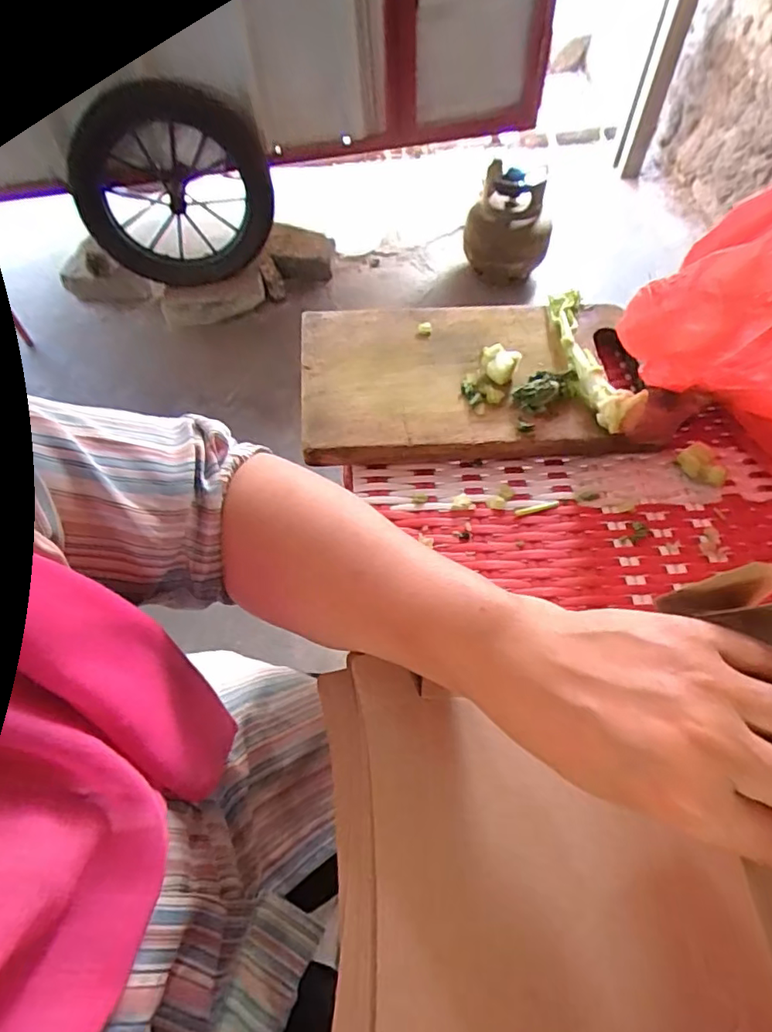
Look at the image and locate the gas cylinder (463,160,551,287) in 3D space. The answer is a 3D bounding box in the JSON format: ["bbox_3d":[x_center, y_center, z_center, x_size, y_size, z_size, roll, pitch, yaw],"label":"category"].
[{"bbox_3d":[0.346,-0.833,1.623,0.229,0.281,0.203,10,56,7],"label":"gas cylinder"}]

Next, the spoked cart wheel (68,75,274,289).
[{"bbox_3d":[-0.510,-0.769,1.374,0.465,0.437,0.084,-5,56,-4],"label":"spoked cart wheel"}]

